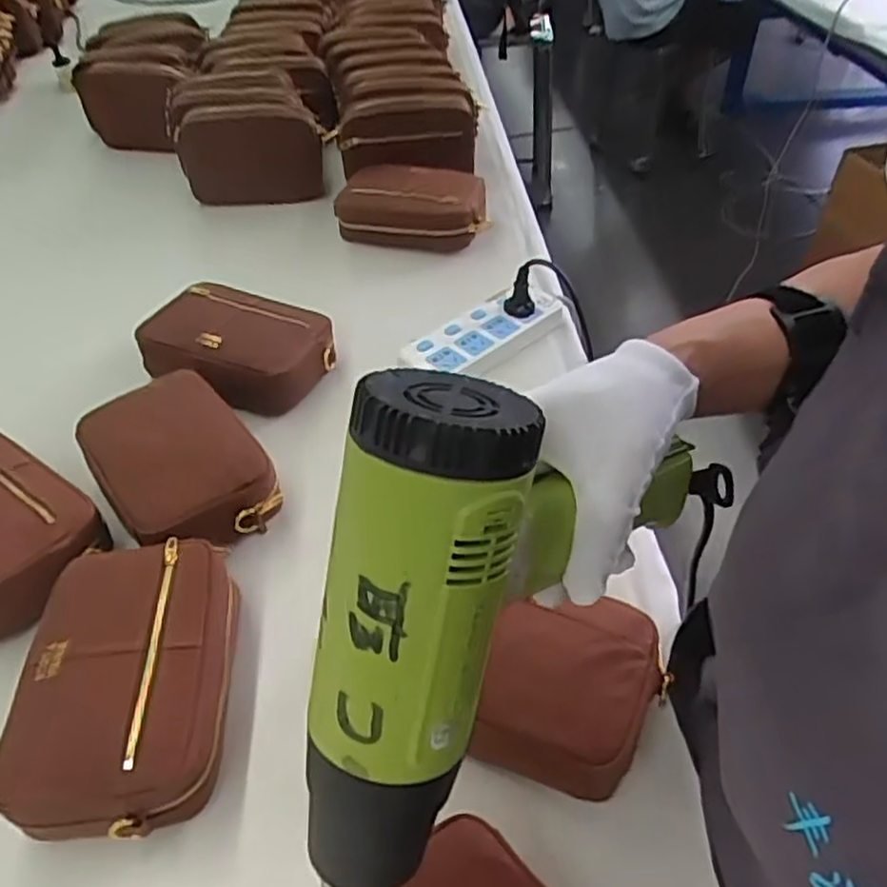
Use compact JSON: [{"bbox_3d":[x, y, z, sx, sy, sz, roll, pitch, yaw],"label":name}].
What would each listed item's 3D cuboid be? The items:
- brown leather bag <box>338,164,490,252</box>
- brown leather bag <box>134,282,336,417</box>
[{"bbox_3d":[-0.037,-0.315,0.973,0.193,0.069,0.107,2,44,4],"label":"brown leather bag"},{"bbox_3d":[-0.216,-0.103,0.762,0.185,0.060,0.127,14,46,16],"label":"brown leather bag"}]

